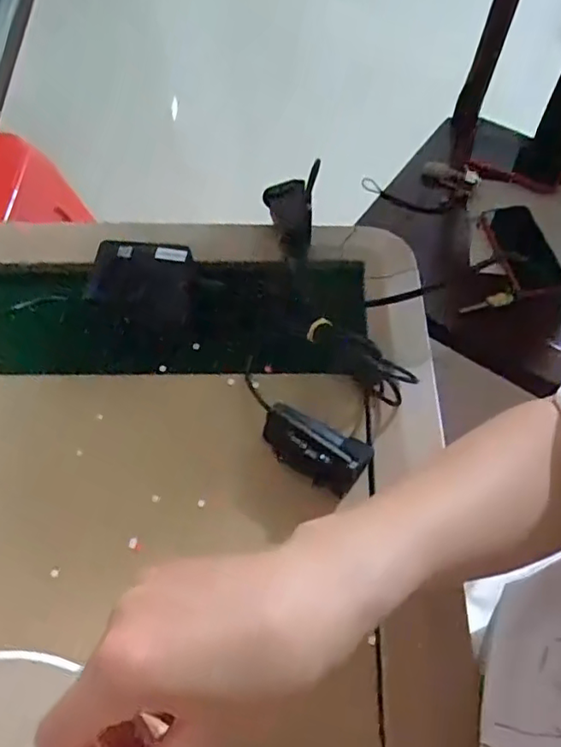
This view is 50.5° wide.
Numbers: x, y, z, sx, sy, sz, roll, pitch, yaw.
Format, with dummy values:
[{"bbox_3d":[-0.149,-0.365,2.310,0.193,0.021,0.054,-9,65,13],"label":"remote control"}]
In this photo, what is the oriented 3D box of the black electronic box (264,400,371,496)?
[{"bbox_3d":[0.022,0.053,0.414,0.077,0.030,0.037,23,67,14],"label":"black electronic box"}]

